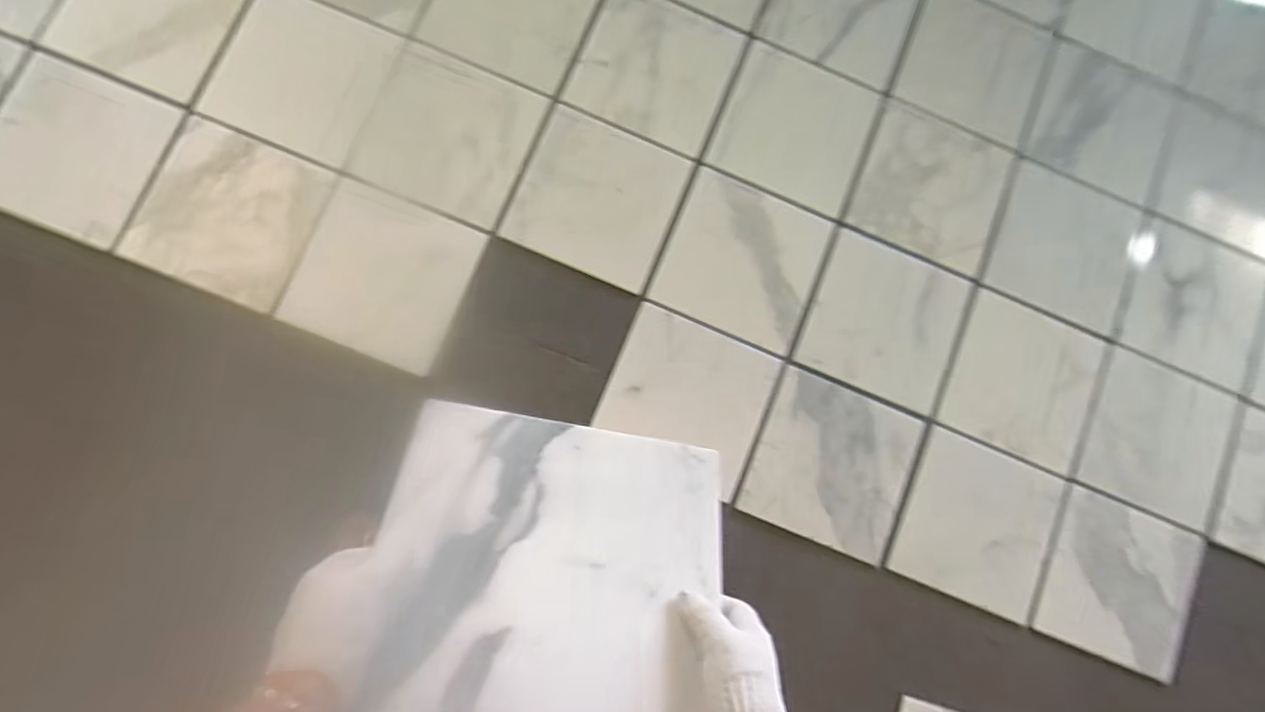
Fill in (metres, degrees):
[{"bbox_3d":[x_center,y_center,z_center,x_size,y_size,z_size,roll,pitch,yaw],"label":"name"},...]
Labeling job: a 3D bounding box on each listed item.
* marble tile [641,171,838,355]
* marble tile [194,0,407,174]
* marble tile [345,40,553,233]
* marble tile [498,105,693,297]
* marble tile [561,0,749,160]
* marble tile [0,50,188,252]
[{"bbox_3d":[0.235,-0.199,1.300,0.321,0.019,0.296,22,95,-3],"label":"marble tile"},{"bbox_3d":[-0.669,-0.569,1.240,0.320,0.013,0.300,24,89,-3],"label":"marble tile"},{"bbox_3d":[-0.370,-0.448,1.246,0.312,0.021,0.296,23,89,-3],"label":"marble tile"},{"bbox_3d":[-0.069,-0.324,1.275,0.316,0.014,0.300,23,89,-3],"label":"marble tile"},{"bbox_3d":[0.053,-0.600,1.282,0.303,0.026,0.279,22,90,-6],"label":"marble tile"},{"bbox_3d":[-1.099,-0.404,1.203,0.320,0.019,0.312,22,86,-2],"label":"marble tile"}]

